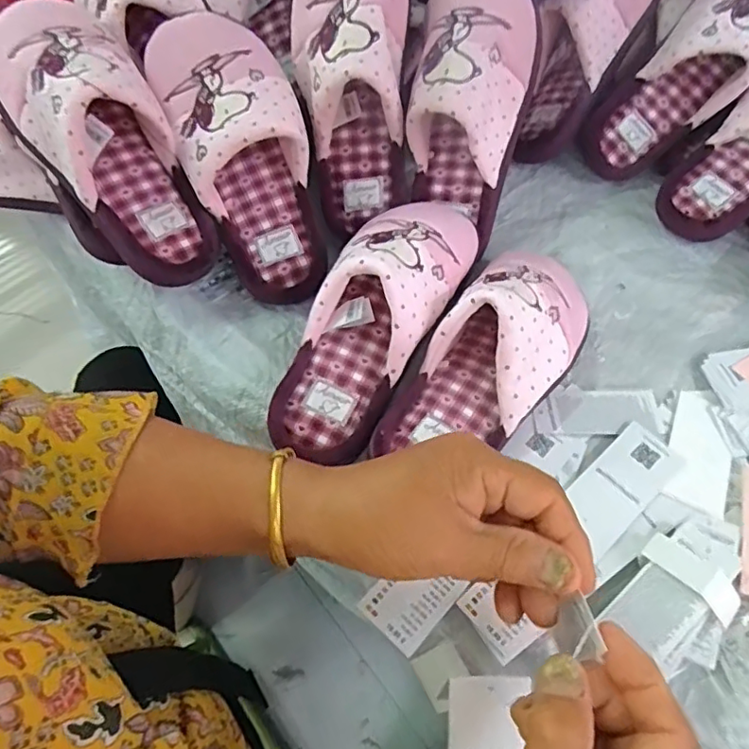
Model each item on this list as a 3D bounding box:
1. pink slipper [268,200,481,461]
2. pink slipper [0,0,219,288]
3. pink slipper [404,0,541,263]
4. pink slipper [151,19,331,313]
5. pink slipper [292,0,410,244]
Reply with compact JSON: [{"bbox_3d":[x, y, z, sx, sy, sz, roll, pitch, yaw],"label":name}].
[{"bbox_3d":[0.003,-0.051,0.429,0.088,0.086,0.242,27,77,14],"label":"pink slipper"},{"bbox_3d":[-0.204,-0.181,0.432,0.098,0.077,0.245,-35,102,-19],"label":"pink slipper"},{"bbox_3d":[0.080,-0.220,0.481,0.103,0.225,0.081,3,22,1],"label":"pink slipper"},{"bbox_3d":[-0.105,-0.180,0.467,0.101,0.071,0.246,-21,98,-13],"label":"pink slipper"},{"bbox_3d":[-0.025,-0.231,0.483,0.102,0.252,0.079,10,29,20],"label":"pink slipper"}]

